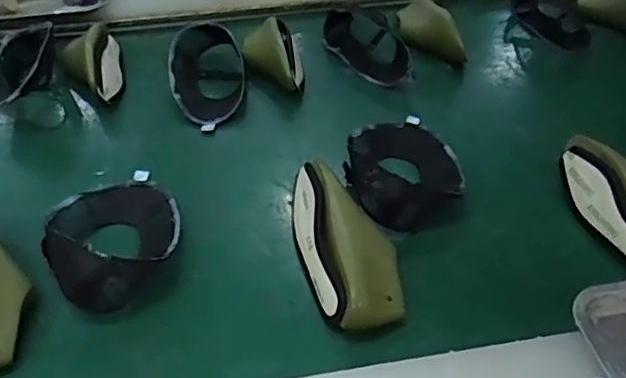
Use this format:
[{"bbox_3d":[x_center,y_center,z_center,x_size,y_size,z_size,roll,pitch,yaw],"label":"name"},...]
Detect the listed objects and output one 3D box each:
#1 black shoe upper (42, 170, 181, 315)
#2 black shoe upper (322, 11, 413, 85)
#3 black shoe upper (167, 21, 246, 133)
[{"bbox_3d":[-0.243,0.047,0.706,0.155,0.071,0.219,-19,45,-19],"label":"black shoe upper"},{"bbox_3d":[0.103,-0.253,1.009,0.087,0.071,0.245,-25,48,-25],"label":"black shoe upper"},{"bbox_3d":[-0.179,-0.198,0.963,0.122,0.077,0.248,-9,43,-10],"label":"black shoe upper"}]

